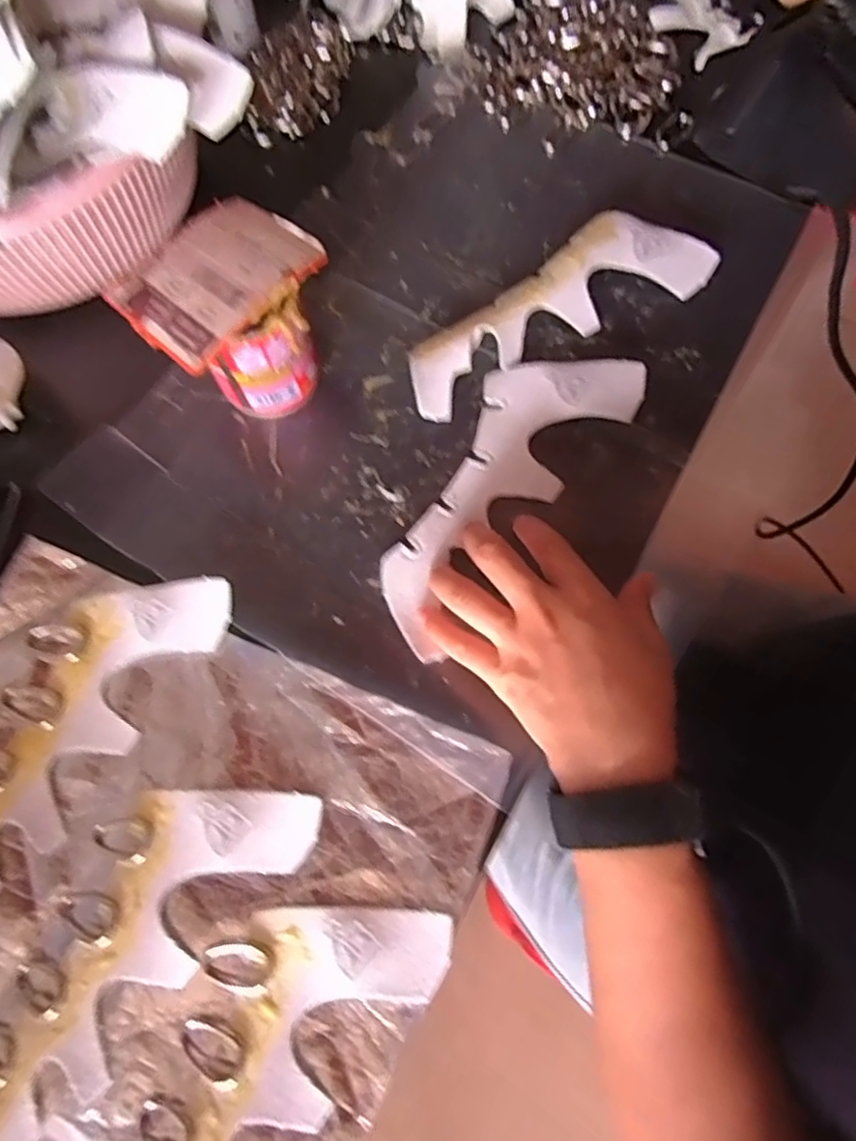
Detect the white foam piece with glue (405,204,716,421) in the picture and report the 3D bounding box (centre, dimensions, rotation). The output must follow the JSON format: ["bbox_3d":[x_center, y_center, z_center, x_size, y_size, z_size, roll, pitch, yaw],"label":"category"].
[{"bbox_3d":[0.077,-0.170,0.401,0.212,0.016,0.070,-29,73,-7],"label":"white foam piece with glue"}]

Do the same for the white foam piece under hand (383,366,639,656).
[{"bbox_3d":[0.039,-0.055,0.372,0.076,0.009,0.212,37,79,13],"label":"white foam piece under hand"}]

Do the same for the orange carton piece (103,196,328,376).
[{"bbox_3d":[-0.116,-0.162,0.347,0.080,0.009,0.102,42,78,14],"label":"orange carton piece"}]

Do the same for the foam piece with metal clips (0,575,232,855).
[{"bbox_3d":[-0.192,0.079,0.333,0.079,0.016,0.205,33,76,12],"label":"foam piece with metal clips"}]

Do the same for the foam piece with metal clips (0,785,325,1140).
[{"bbox_3d":[-0.146,0.183,0.300,0.079,0.011,0.213,35,76,12],"label":"foam piece with metal clips"}]

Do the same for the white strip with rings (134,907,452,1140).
[{"bbox_3d":[-0.082,0.232,0.282,0.086,0.009,0.208,32,76,12],"label":"white strip with rings"}]

